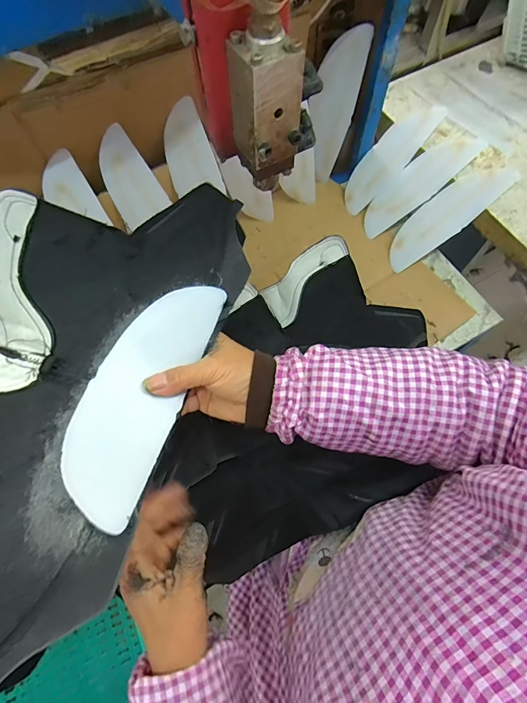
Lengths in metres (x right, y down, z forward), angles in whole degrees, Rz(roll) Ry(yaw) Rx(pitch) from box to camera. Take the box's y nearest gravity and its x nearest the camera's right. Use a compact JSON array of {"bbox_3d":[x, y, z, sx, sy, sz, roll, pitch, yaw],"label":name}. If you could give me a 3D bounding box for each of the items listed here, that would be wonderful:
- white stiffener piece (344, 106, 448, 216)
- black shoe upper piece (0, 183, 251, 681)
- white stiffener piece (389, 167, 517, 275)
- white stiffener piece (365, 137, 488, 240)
[{"bbox_3d":[0.226,-0.351,0.647,0.074,0.025,0.235,44,97,17],"label":"white stiffener piece"},{"bbox_3d":[-0.146,-0.002,0.268,0.195,0.104,0.343,14,69,7],"label":"black shoe upper piece"},{"bbox_3d":[0.300,-0.224,0.588,0.234,0.019,0.071,-39,70,10],"label":"white stiffener piece"},{"bbox_3d":[0.266,-0.288,0.615,0.241,0.018,0.069,-40,71,3],"label":"white stiffener piece"}]

